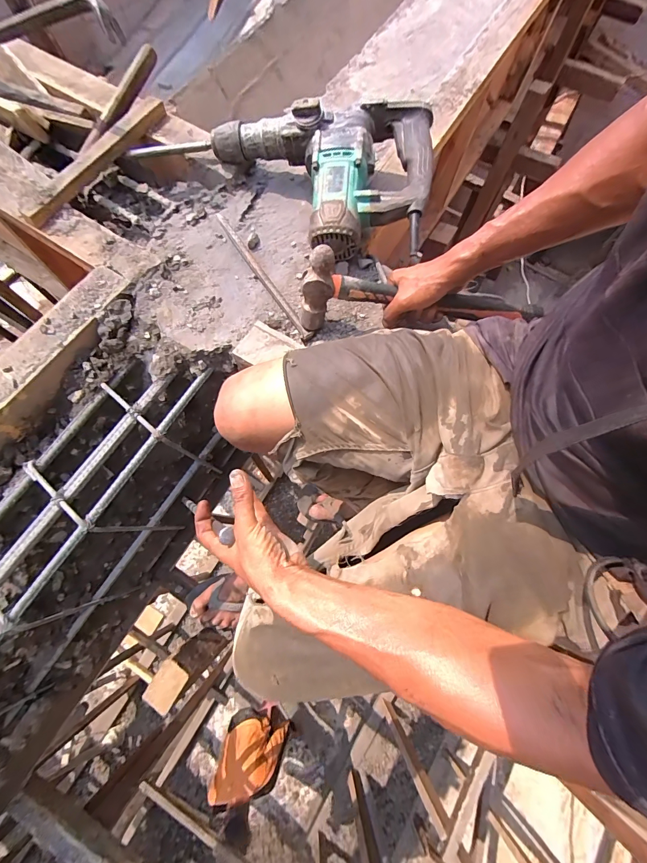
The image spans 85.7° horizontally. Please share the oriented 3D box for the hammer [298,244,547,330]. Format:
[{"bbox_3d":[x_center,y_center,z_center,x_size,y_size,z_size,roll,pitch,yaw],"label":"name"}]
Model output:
[{"bbox_3d":[0.146,-0.190,0.506,0.351,0.102,0.050,3,72,-5],"label":"hammer"}]

